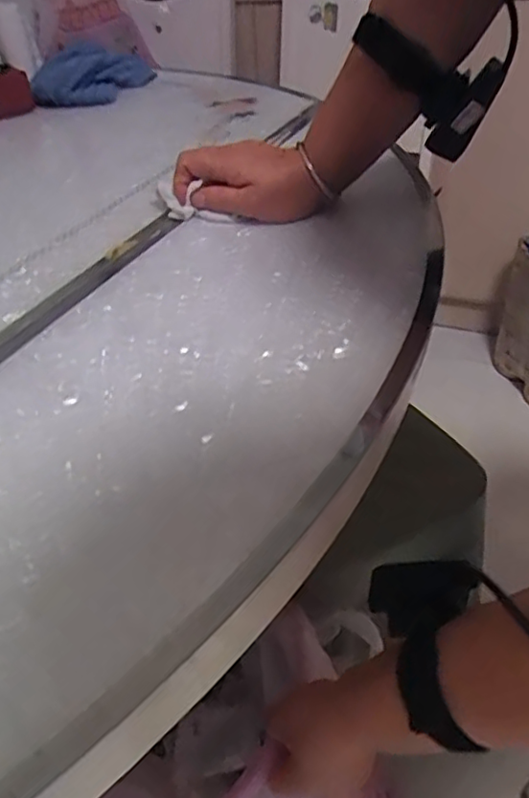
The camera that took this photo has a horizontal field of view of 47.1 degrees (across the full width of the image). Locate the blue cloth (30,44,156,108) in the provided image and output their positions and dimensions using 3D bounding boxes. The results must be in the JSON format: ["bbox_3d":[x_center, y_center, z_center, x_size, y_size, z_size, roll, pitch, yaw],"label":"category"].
[{"bbox_3d":[-0.258,-0.493,0.920,0.161,0.051,0.159,-4,39,-1],"label":"blue cloth"}]

